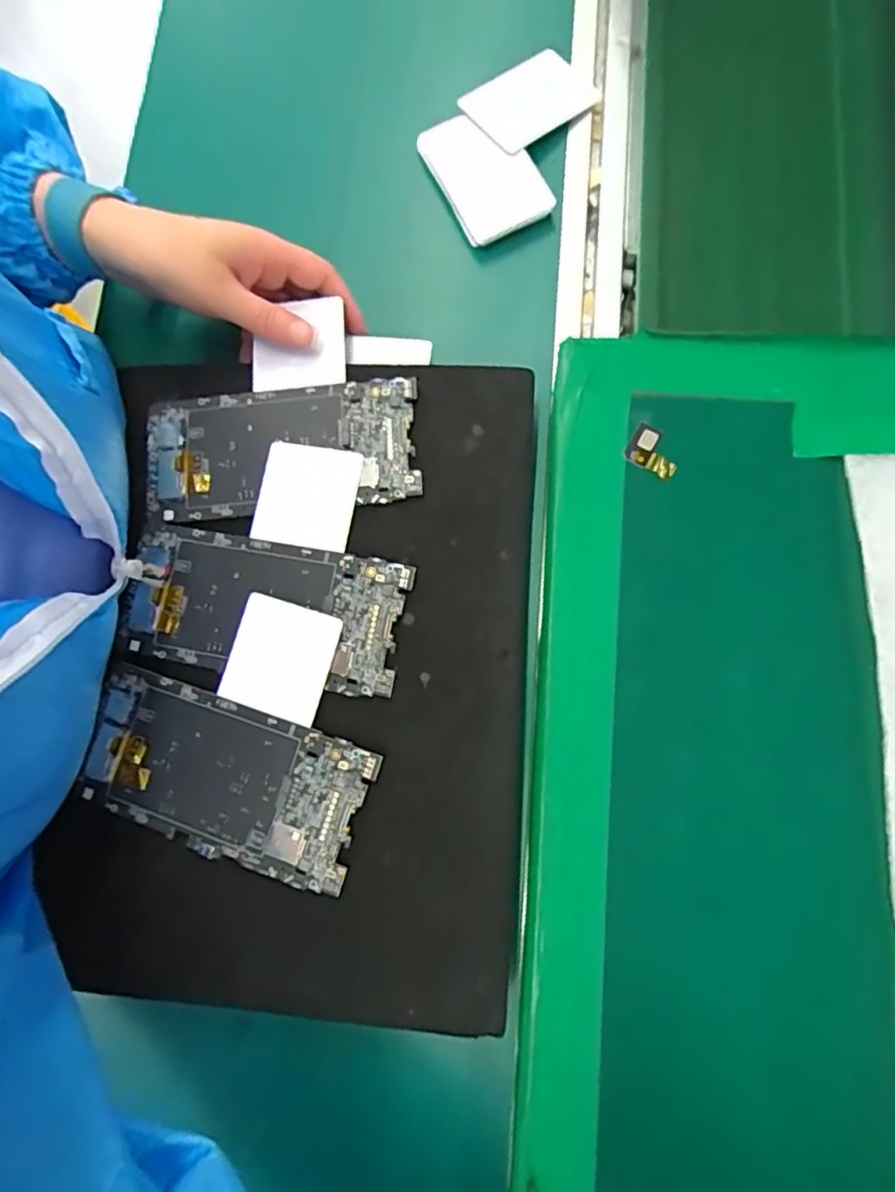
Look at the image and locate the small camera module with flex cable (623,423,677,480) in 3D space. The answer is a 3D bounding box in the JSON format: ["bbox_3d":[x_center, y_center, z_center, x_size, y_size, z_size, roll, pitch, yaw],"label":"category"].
[{"bbox_3d":[0.118,-0.083,0.354,0.030,0.004,0.025,28,82,8],"label":"small camera module with flex cable"}]

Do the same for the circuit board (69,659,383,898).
[{"bbox_3d":[-0.115,0.091,0.314,0.148,0.005,0.071,17,82,11],"label":"circuit board"}]

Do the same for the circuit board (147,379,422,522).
[{"bbox_3d":[-0.094,-0.084,0.347,0.152,0.008,0.070,-4,79,2],"label":"circuit board"}]

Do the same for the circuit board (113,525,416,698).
[{"bbox_3d":[-0.100,0.005,0.328,0.152,0.009,0.071,11,80,5],"label":"circuit board"}]

